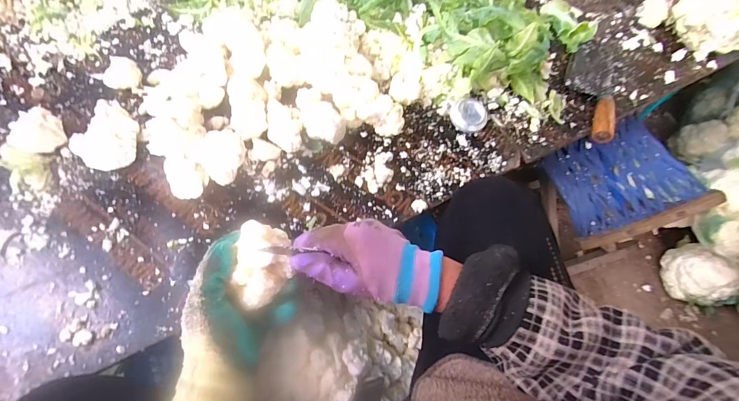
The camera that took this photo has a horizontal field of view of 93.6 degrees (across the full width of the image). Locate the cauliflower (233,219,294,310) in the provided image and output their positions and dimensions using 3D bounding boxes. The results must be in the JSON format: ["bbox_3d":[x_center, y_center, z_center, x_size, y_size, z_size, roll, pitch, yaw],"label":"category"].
[{"bbox_3d":[-0.104,0.064,0.348,0.045,0.040,0.076,-5,64,-4],"label":"cauliflower"}]

